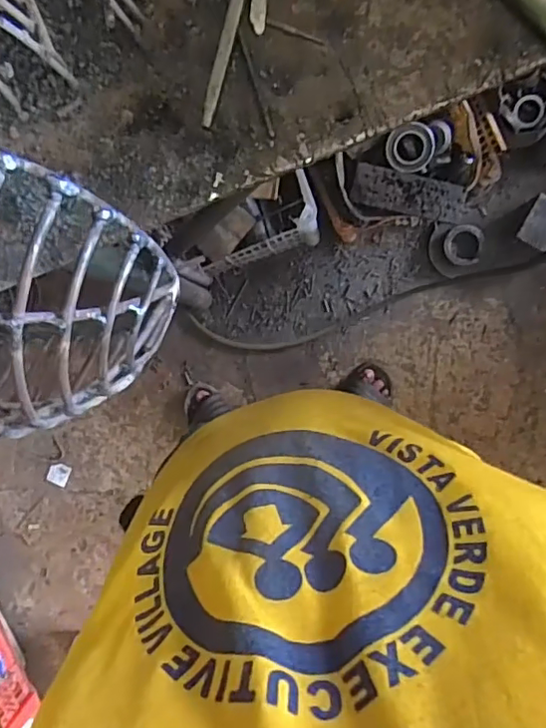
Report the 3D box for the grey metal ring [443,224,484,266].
[{"bbox_3d":[0.404,-0.253,1.220,0.078,0.010,0.083,5,103,24],"label":"grey metal ring"}]

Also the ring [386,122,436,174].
[{"bbox_3d":[0.255,-0.401,1.066,0.087,0.016,0.087,1,110,2],"label":"ring"}]

